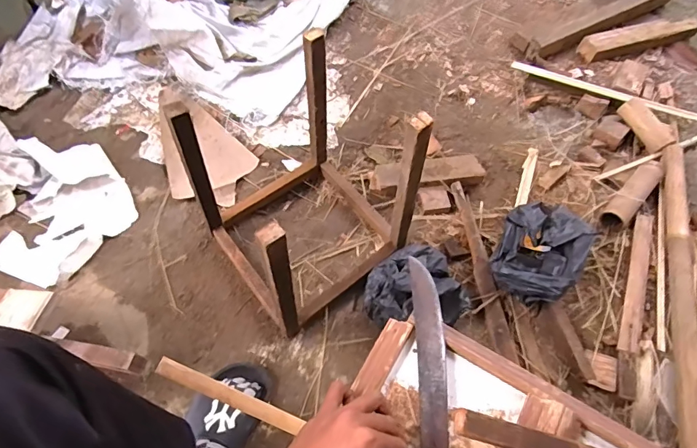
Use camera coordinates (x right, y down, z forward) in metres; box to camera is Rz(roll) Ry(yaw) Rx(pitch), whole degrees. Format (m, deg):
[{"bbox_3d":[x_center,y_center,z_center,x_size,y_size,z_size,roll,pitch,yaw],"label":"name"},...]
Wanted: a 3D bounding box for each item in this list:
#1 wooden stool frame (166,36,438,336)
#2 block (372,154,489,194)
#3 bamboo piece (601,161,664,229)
[{"bbox_3d":[-0.077,-0.056,0.747,0.307,0.351,0.288,-37,69,-19],"label":"wooden stool frame"},{"bbox_3d":[0.173,-0.113,0.975,0.251,0.038,0.070,-4,62,-3],"label":"block"},{"bbox_3d":[0.607,-0.064,0.928,0.053,0.043,0.190,42,69,19],"label":"bamboo piece"}]

